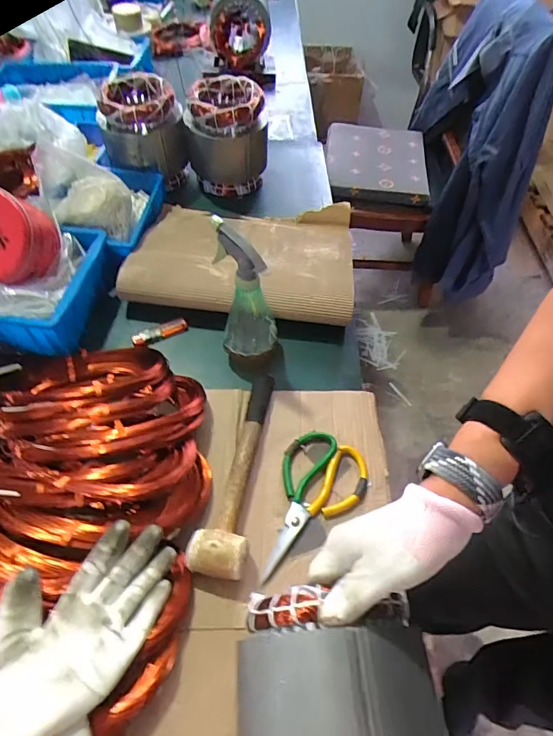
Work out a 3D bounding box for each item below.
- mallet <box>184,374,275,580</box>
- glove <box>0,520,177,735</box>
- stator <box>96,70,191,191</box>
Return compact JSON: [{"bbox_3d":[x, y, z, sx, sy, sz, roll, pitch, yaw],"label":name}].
[{"bbox_3d":[-0.036,0.109,0.517,0.061,0.043,0.271,12,56,6],"label":"mallet"},{"bbox_3d":[-0.181,0.235,0.375,0.126,0.026,0.202,24,50,-2],"label":"glove"},{"bbox_3d":[-0.246,-0.435,0.792,0.137,0.143,0.137,-13,57,-11],"label":"stator"}]

